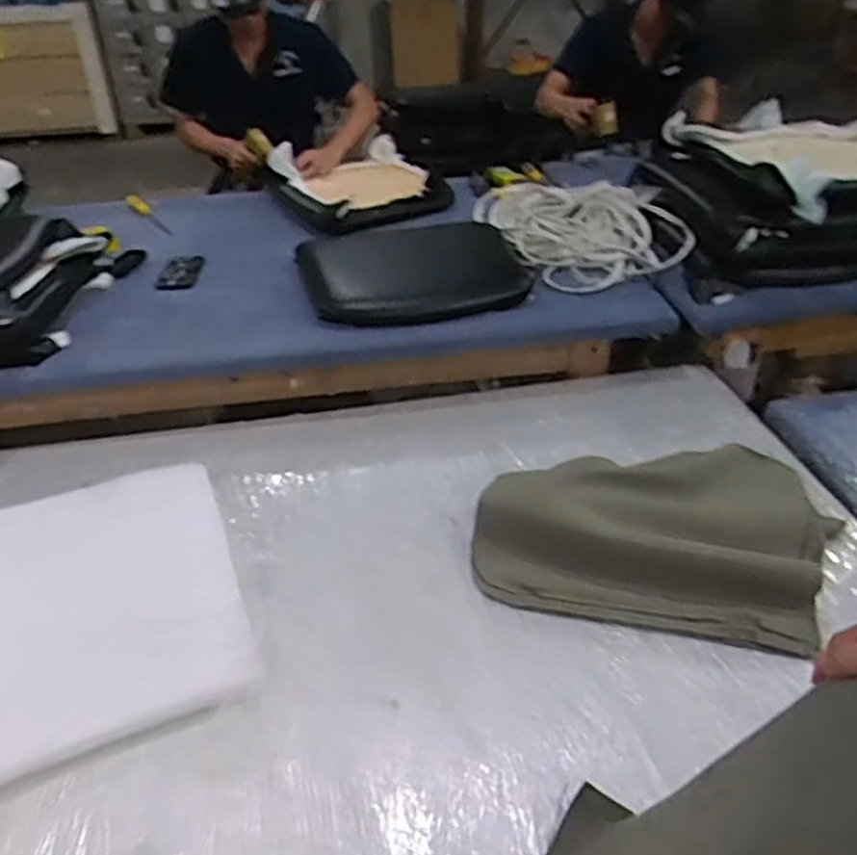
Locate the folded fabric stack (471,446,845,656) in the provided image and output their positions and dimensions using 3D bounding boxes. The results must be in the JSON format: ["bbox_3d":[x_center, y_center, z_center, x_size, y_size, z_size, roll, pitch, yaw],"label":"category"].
[{"bbox_3d":[0.343,0.137,1.161,0.510,0.105,0.378,9,37,13],"label":"folded fabric stack"}]

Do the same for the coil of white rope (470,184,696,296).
[{"bbox_3d":[0.339,-0.490,1.778,0.350,0.090,0.509,-12,36,-14],"label":"coil of white rope"}]

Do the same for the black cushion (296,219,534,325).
[{"bbox_3d":[-0.039,-0.339,1.677,0.507,0.073,0.440,1,35,5],"label":"black cushion"}]

